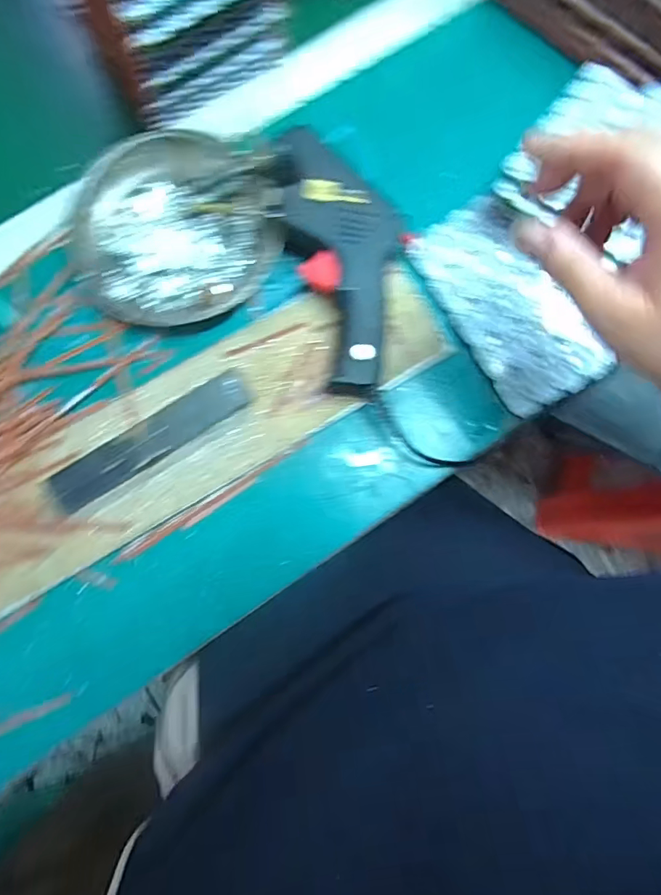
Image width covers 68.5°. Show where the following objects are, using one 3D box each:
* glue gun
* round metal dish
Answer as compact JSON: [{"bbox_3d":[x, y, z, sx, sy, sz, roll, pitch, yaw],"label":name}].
[{"bbox_3d":[0.012,-0.135,0.335,0.077,0.034,0.189,-19,82,-2],"label":"glue gun"},{"bbox_3d":[-0.114,-0.160,0.343,0.140,0.029,0.140,-35,87,-5],"label":"round metal dish"}]

